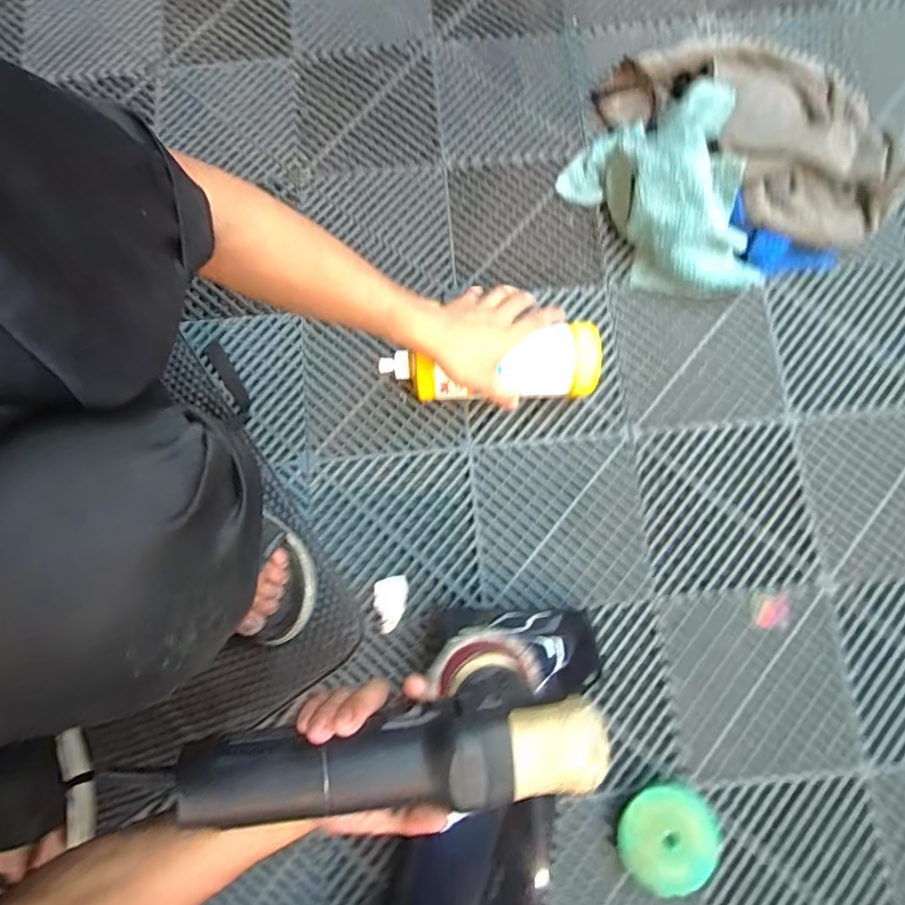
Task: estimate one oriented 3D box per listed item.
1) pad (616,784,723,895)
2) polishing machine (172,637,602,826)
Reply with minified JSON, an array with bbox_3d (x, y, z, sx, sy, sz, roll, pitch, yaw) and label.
[{"bbox_3d":[0.230,0.404,0.521,0.105,0.033,0.093,2,79,2],"label":"pad"},{"bbox_3d":[-0.036,0.218,0.402,0.287,0.142,0.089,-6,79,0],"label":"polishing machine"}]

